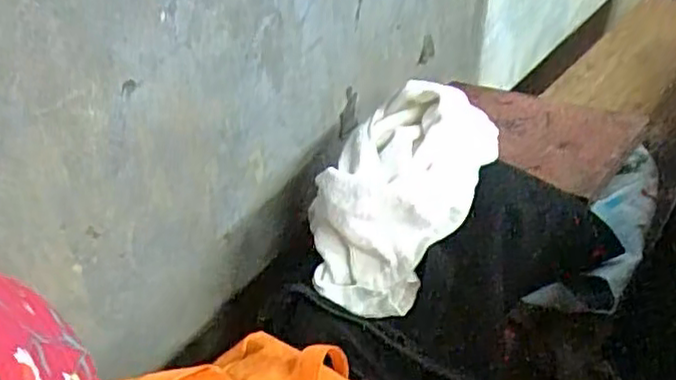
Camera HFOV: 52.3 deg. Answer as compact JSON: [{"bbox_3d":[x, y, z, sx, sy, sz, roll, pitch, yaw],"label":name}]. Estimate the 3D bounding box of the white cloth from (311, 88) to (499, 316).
[{"bbox_3d":[0.060,0.001,0.690,0.140,0.118,0.219,25,51,24],"label":"white cloth"}]

